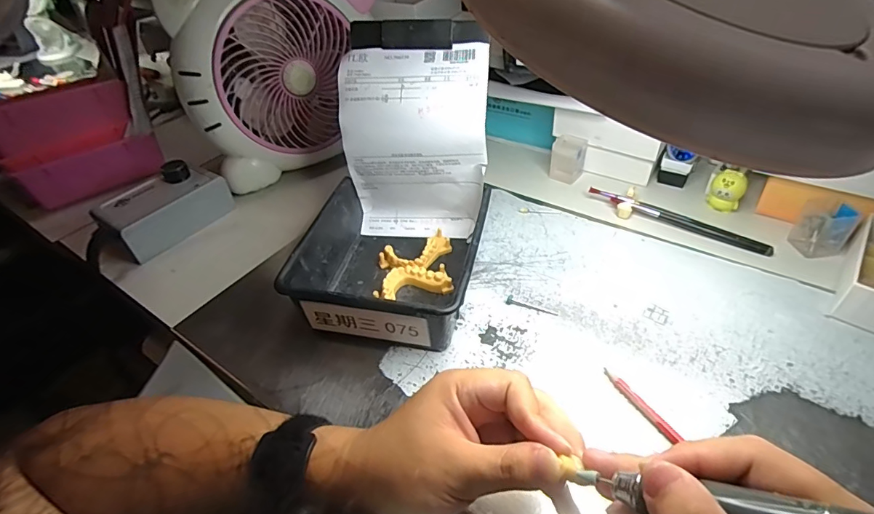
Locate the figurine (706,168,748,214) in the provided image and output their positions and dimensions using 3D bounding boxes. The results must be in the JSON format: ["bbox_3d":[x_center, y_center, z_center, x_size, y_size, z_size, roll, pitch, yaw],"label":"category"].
[{"bbox_3d":[0.323,-0.073,0.510,0.031,0.045,0.025,28,51,31],"label":"figurine"}]

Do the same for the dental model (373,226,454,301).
[{"bbox_3d":[-0.023,0.005,0.475,0.074,0.019,0.103,-5,42,0],"label":"dental model"}]

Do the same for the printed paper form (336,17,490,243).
[{"bbox_3d":[-0.022,-0.115,0.483,0.148,0.189,0.076,5,43,11],"label":"printed paper form"}]

